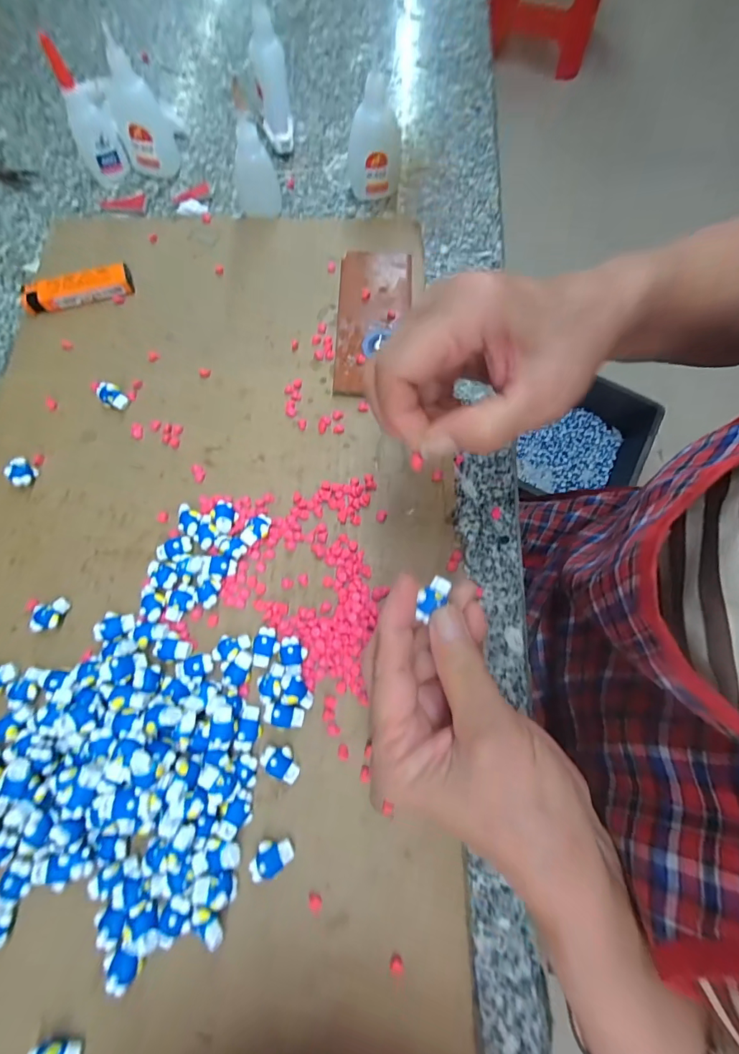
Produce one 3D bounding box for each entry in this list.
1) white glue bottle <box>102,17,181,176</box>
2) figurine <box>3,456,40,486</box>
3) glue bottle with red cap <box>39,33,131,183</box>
[{"bbox_3d":[-0.194,-0.345,0.350,0.042,0.082,0.028,-21,73,-8],"label":"white glue bottle"},{"bbox_3d":[-0.234,-0.037,0.282,0.019,0.010,0.016,37,75,11],"label":"figurine"},{"bbox_3d":[-0.230,-0.339,0.346,0.042,0.085,0.026,-27,74,-9],"label":"glue bottle with red cap"}]

